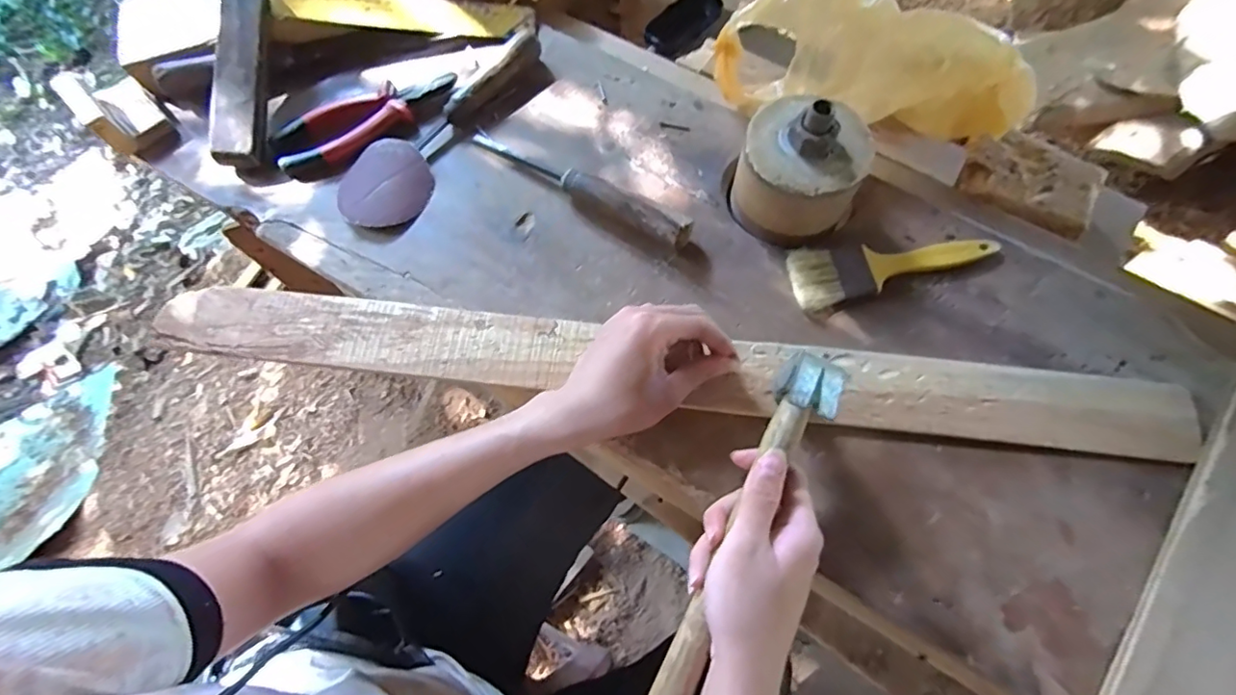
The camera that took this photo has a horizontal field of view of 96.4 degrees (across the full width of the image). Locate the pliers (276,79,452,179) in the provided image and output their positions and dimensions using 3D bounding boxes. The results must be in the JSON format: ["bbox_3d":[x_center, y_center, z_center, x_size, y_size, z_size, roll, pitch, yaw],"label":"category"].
[{"bbox_3d":[-0.249,-0.227,0.549,0.179,0.015,0.071,-24,72,-8],"label":"pliers"}]

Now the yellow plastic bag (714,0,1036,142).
[{"bbox_3d":[0.228,-0.253,0.494,0.275,0.114,0.069,10,71,4],"label":"yellow plastic bag"}]

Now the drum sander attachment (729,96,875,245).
[{"bbox_3d":[0.152,-0.149,0.462,0.098,0.100,0.093,0,70,0],"label":"drum sander attachment"}]

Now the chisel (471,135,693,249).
[{"bbox_3d":[-0.039,-0.147,0.504,0.228,0.033,0.031,28,73,10],"label":"chisel"}]

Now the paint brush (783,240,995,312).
[{"bbox_3d":[0.233,-0.075,0.475,0.174,0.014,0.053,-14,71,-5],"label":"paint brush"}]

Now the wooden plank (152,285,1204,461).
[{"bbox_3d":[0.026,0.013,0.445,0.805,0.014,0.066,6,71,4],"label":"wooden plank"}]

